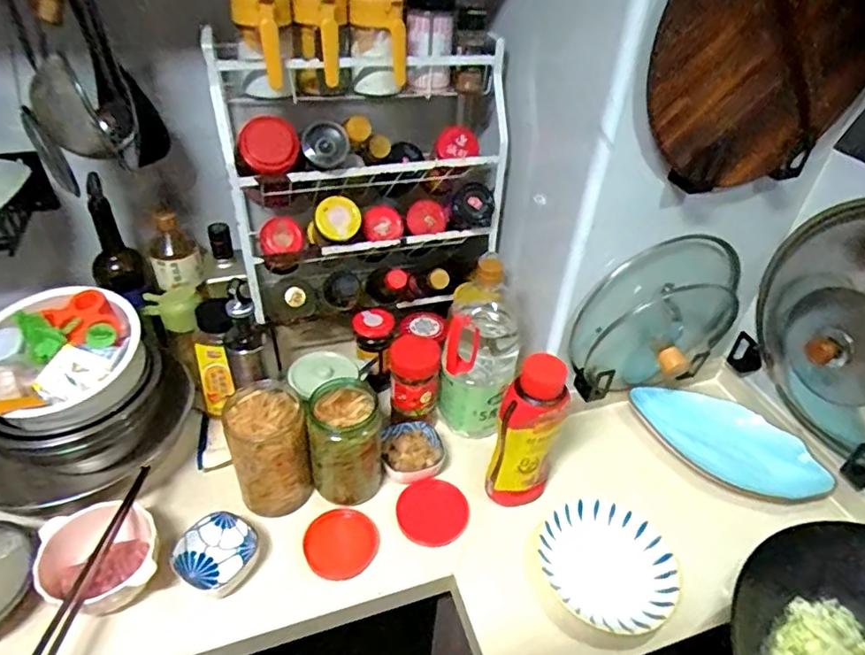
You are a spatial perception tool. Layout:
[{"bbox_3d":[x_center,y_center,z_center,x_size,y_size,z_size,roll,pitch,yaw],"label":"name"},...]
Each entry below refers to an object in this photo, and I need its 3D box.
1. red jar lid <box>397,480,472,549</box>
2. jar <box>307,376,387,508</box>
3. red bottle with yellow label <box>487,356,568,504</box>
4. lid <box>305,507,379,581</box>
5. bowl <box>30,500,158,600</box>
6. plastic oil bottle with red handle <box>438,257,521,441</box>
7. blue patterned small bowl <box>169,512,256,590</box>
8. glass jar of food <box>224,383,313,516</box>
[{"bbox_3d":[0.001,0.252,0.759,0.097,0.009,0.090,2,39,-2],"label":"red jar lid"},{"bbox_3d":[-0.114,0.158,0.749,0.092,0.161,0.101,2,39,-2],"label":"jar"},{"bbox_3d":[0.125,0.141,0.718,0.079,0.231,0.068,17,41,16],"label":"red bottle with yellow label"},{"bbox_3d":[-0.118,0.280,0.718,0.090,0.009,0.091,2,39,-2],"label":"lid"},{"bbox_3d":[-0.387,0.274,0.644,0.121,0.065,0.112,2,39,-2],"label":"bowl"},{"bbox_3d":[0.072,0.029,0.805,0.108,0.271,0.101,8,40,5],"label":"plastic oil bottle with red handle"},{"bbox_3d":[-0.265,0.279,0.684,0.081,0.036,0.086,2,39,-2],"label":"blue patterned small bowl"},{"bbox_3d":[-0.216,0.164,0.732,0.093,0.158,0.099,2,39,-2],"label":"glass jar of food"}]

